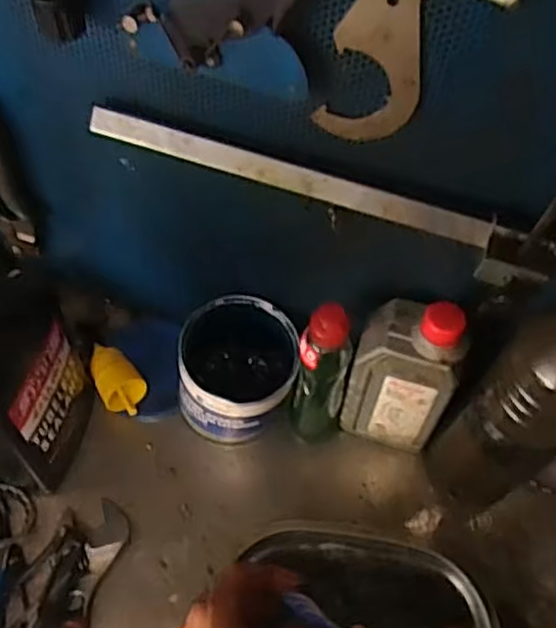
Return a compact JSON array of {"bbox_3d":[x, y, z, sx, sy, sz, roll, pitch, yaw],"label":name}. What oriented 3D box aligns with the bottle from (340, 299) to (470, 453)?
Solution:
[{"bbox_3d":[0.102,0.052,0.552,0.085,0.174,0.048,20,57,9],"label":"bottle"}]

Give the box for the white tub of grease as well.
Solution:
[{"bbox_3d":[-0.034,0.048,0.606,0.102,0.099,0.121,11,56,3],"label":"white tub of grease"}]

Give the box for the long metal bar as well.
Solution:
[{"bbox_3d":[0.006,-0.091,0.444,0.271,0.016,0.009,17,13,4],"label":"long metal bar"}]

